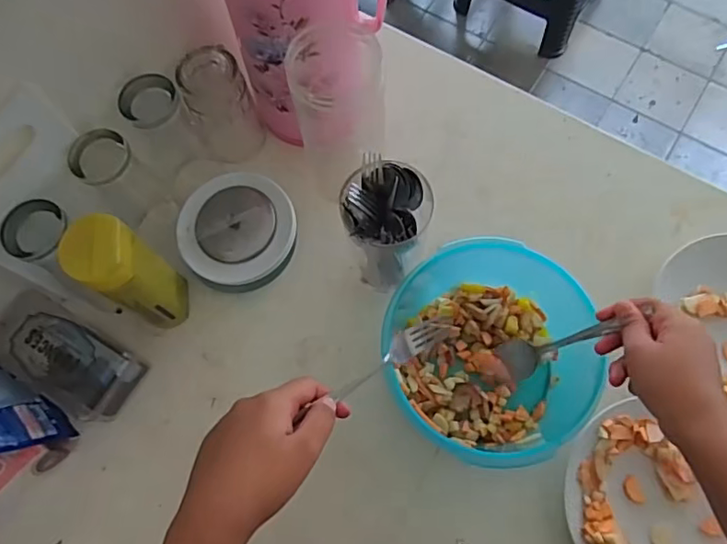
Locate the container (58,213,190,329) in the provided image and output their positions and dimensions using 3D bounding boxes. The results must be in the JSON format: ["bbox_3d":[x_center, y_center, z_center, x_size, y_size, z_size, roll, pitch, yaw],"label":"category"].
[{"bbox_3d":[-0.224,0.005,0.559,0.056,0.187,0.060,-1,72,2],"label":"container"}]

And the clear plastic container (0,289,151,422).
[{"bbox_3d":[-0.313,0.088,0.595,0.148,0.076,0.083,27,75,10],"label":"clear plastic container"}]

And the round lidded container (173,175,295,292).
[{"bbox_3d":[-0.142,-0.045,0.635,0.127,0.035,0.124,-1,72,2],"label":"round lidded container"}]

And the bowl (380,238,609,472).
[{"bbox_3d":[0.115,0.076,0.555,0.180,0.099,0.204,21,74,9],"label":"bowl"}]

